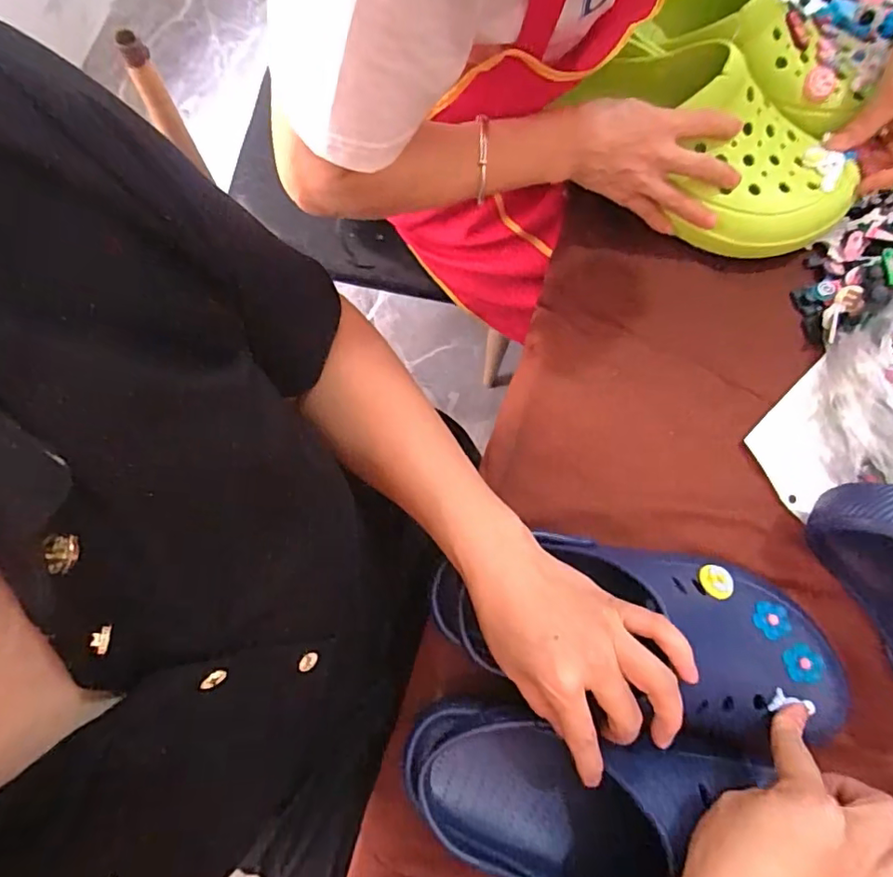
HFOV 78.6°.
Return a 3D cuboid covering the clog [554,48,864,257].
[{"bbox_3d":[0.221,-0.240,0.459,0.234,0.096,0.114,30,79,7],"label":"clog"}]

